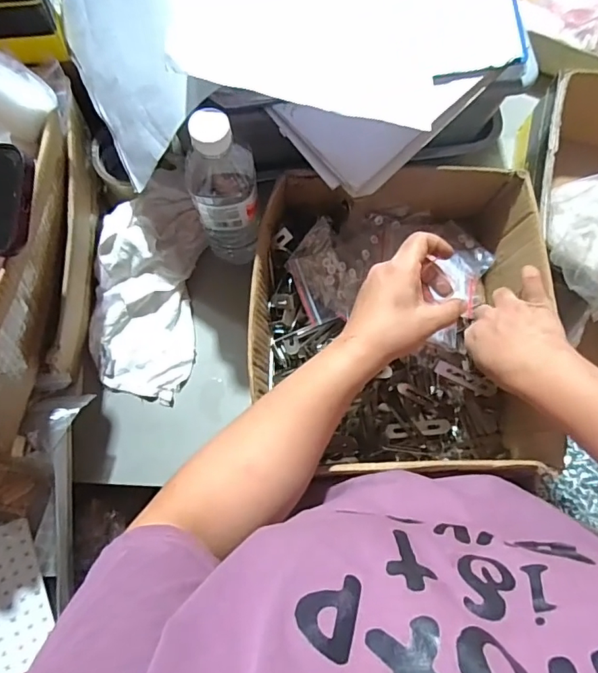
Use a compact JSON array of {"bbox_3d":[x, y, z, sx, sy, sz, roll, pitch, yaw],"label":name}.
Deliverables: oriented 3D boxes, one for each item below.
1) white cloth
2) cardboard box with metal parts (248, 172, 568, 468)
[{"bbox_3d":[-0.175,-0.058,0.568,0.114,0.038,0.245,6,92,0],"label":"white cloth"},{"bbox_3d":[0.092,-0.020,0.507,0.277,0.108,0.299,2,77,-1],"label":"cardboard box with metal parts"}]

